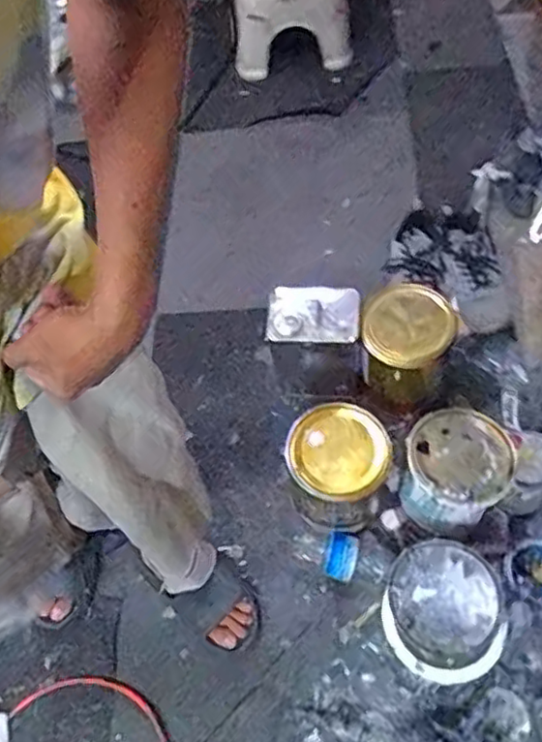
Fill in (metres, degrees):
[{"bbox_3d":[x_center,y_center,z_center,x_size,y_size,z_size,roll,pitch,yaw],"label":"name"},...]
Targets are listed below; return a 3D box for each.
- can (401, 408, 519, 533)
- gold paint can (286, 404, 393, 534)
[{"bbox_3d":[0.295,0.173,1.080,0.162,0.187,0.157,-3,59,6],"label":"can"},{"bbox_3d":[0.109,0.167,1.094,0.153,0.190,0.147,-3,59,6],"label":"gold paint can"}]

